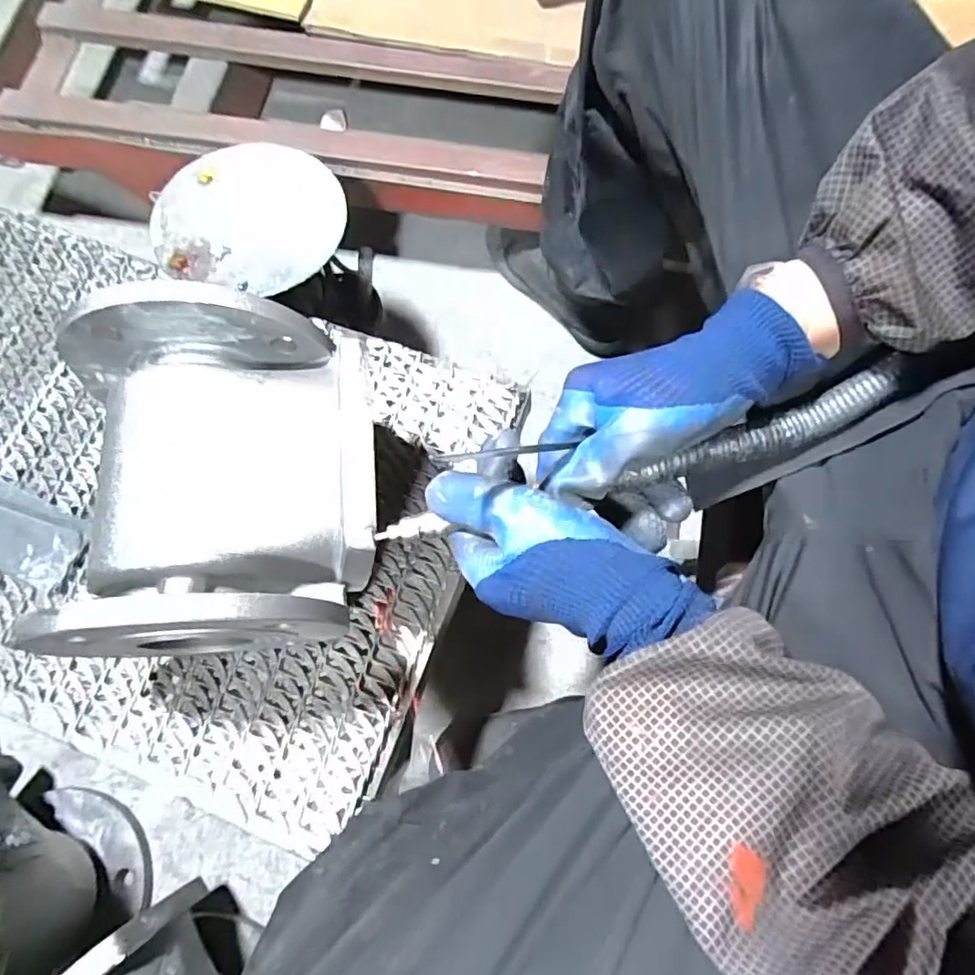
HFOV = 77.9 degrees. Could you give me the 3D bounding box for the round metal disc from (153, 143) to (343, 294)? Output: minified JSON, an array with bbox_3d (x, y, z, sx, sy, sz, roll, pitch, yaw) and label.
[{"bbox_3d":[-0.208,-0.243,0.532,0.158,0.013,0.151,0,72,0],"label":"round metal disc"}]

